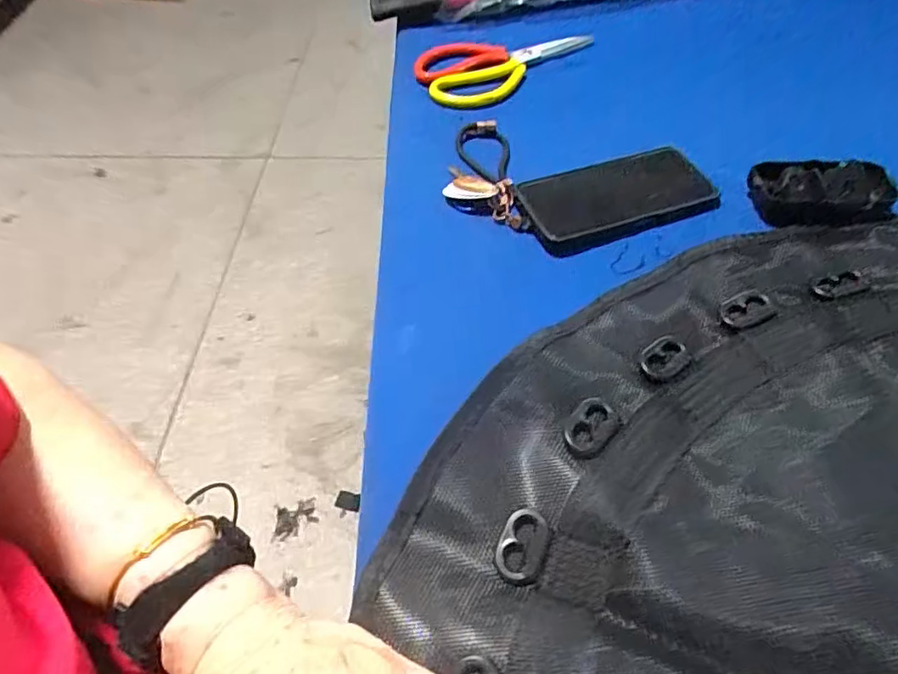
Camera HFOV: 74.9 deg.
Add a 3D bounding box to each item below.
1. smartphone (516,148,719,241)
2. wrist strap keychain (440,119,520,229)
[{"bbox_3d":[0.143,-0.123,0.503,0.157,0.015,0.067,-16,54,-10],"label":"smartphone"},{"bbox_3d":[0.027,-0.151,0.525,0.060,0.014,0.140,-2,53,1],"label":"wrist strap keychain"}]

